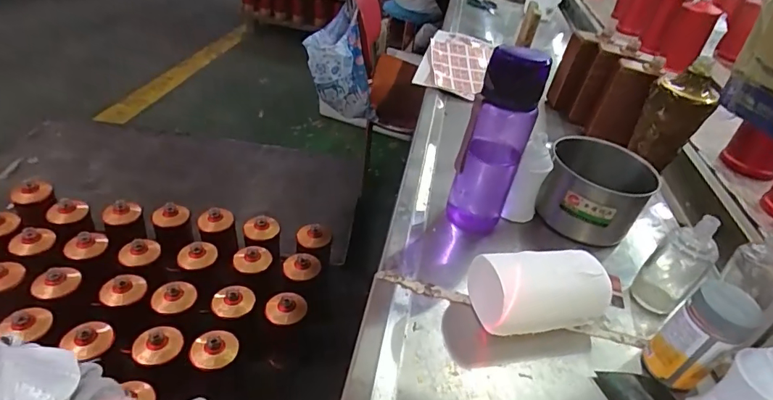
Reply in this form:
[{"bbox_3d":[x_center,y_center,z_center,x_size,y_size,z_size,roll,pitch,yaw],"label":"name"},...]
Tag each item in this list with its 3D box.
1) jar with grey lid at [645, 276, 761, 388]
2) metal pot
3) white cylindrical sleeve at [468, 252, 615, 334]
[{"bbox_3d":[0.297,0.128,0.439,0.056,0.105,0.051,5,37,-4],"label":"jar with grey lid"},{"bbox_3d":[0.283,-0.012,0.637,0.131,0.087,0.126,21,37,15],"label":"metal pot"},{"bbox_3d":[0.161,0.095,0.485,0.135,0.062,0.066,0,37,-13],"label":"white cylindrical sleeve"}]

